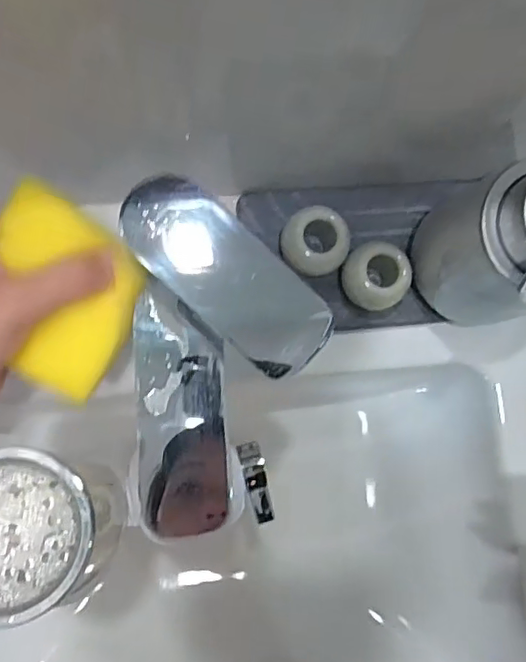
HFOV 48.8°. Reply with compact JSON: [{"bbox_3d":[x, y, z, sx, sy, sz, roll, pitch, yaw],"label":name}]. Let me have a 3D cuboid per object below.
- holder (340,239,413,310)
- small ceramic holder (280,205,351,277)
[{"bbox_3d":[0.073,-0.035,0.384,0.039,0.037,0.042,0,86,-6],"label":"holder"},{"bbox_3d":[0.033,-0.056,0.377,0.042,0.035,0.039,0,86,-6],"label":"small ceramic holder"}]

